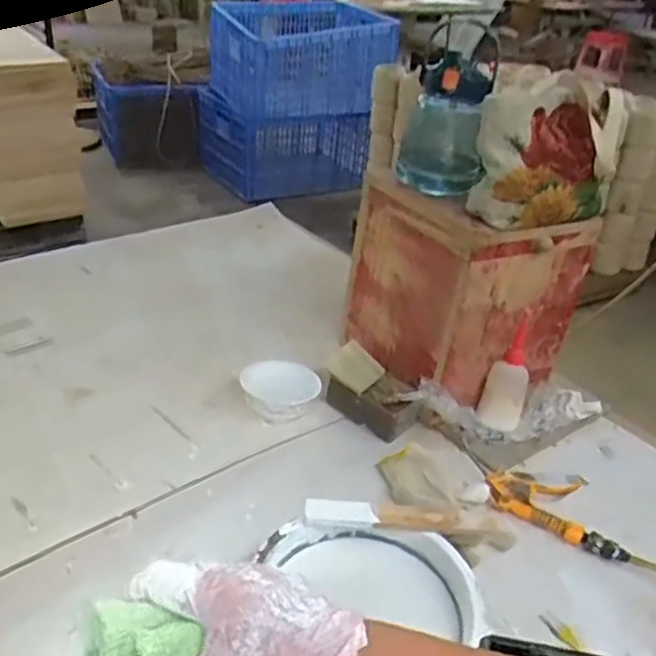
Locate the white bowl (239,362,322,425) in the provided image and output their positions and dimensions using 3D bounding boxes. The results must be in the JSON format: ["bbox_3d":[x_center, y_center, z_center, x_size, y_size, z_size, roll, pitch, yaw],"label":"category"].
[{"bbox_3d":[-0.065,0.087,0.983,0.096,0.053,0.097,5,31,-3],"label":"white bowl"}]

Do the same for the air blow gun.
[{"bbox_3d":[0.300,0.227,0.887,0.179,0.028,0.109,22,34,22],"label":"air blow gun"}]

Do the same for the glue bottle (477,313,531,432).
[{"bbox_3d":[0.266,0.067,0.995,0.058,0.168,0.033,16,11,15],"label":"glue bottle"}]

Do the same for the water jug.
[{"bbox_3d":[0.163,-0.274,0.935,0.112,0.172,0.110,11,32,6],"label":"water jug"}]

